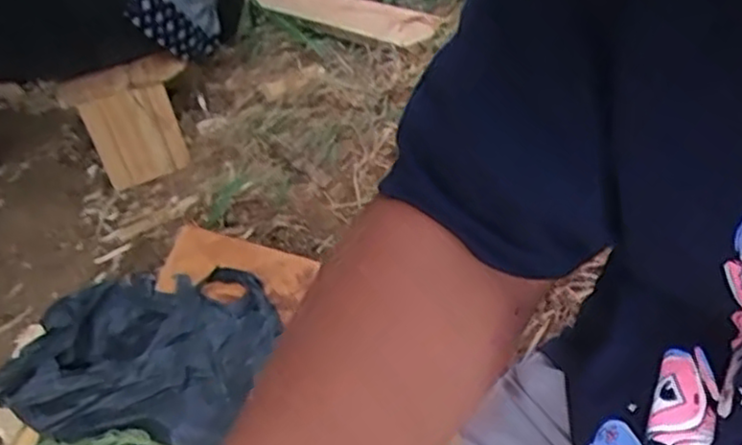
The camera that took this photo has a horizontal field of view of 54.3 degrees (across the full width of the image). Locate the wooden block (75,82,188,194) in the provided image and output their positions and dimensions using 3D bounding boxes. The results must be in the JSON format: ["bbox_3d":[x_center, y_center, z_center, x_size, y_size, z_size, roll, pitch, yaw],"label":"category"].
[{"bbox_3d":[-0.331,-0.123,1.018,0.117,0.166,0.029,-16,53,-9],"label":"wooden block"}]

